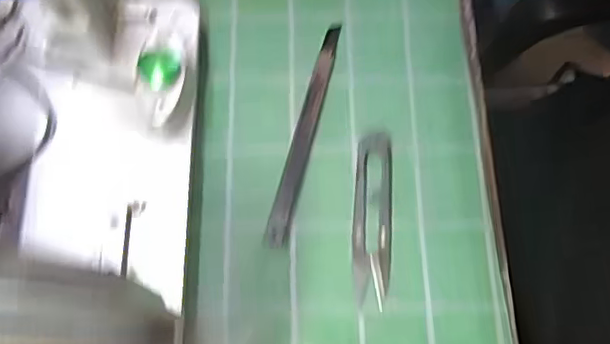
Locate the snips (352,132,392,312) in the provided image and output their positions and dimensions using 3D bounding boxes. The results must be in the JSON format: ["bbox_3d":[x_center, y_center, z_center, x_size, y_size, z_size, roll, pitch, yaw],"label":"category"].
[{"bbox_3d":[0.040,0.025,0.347,0.023,0.006,0.103,3,71,-1],"label":"snips"}]

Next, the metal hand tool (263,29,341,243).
[{"bbox_3d":[0.001,-0.028,0.363,0.011,0.009,0.151,15,71,3],"label":"metal hand tool"}]

